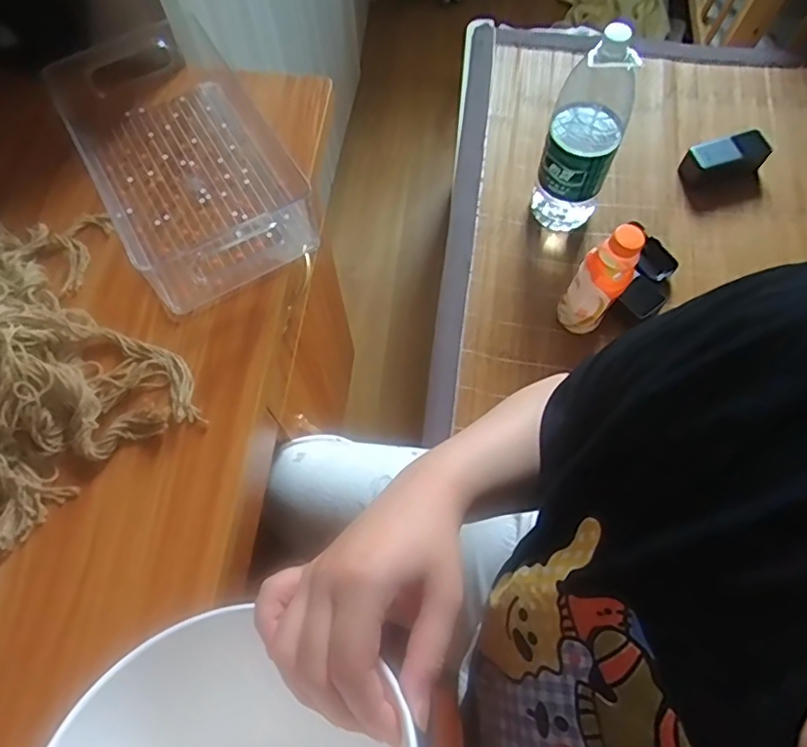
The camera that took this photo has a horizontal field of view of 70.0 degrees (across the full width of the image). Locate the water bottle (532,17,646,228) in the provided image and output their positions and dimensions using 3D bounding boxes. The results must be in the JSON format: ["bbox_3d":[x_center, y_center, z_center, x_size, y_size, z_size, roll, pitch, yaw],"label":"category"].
[{"bbox_3d":[0.258,-0.337,0.825,0.099,0.299,0.087,21,69,11],"label":"water bottle"}]

